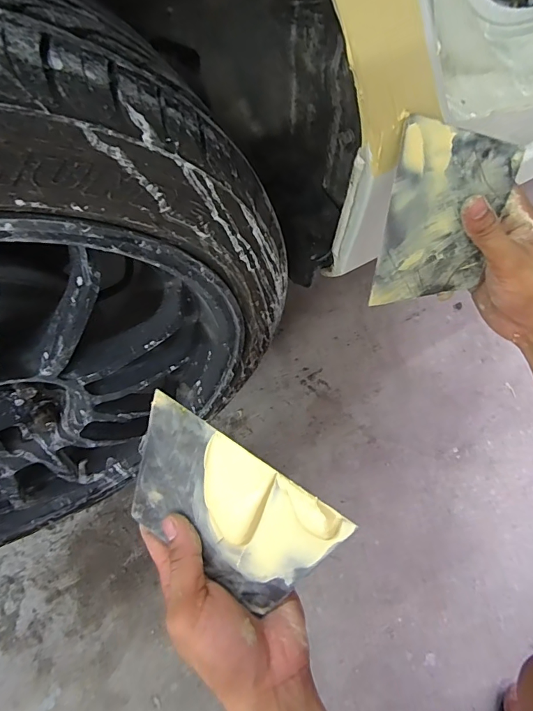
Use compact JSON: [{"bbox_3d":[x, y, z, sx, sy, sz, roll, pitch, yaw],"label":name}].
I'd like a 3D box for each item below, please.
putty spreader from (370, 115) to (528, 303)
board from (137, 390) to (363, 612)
[{"bbox_3d":[0.141,-0.106,0.341,0.095,0.134,0.004,-2,33,-9],"label":"putty spreader"},{"bbox_3d":[-0.030,0.099,0.271,0.137,0.008,0.094,31,112,17],"label":"board"}]

